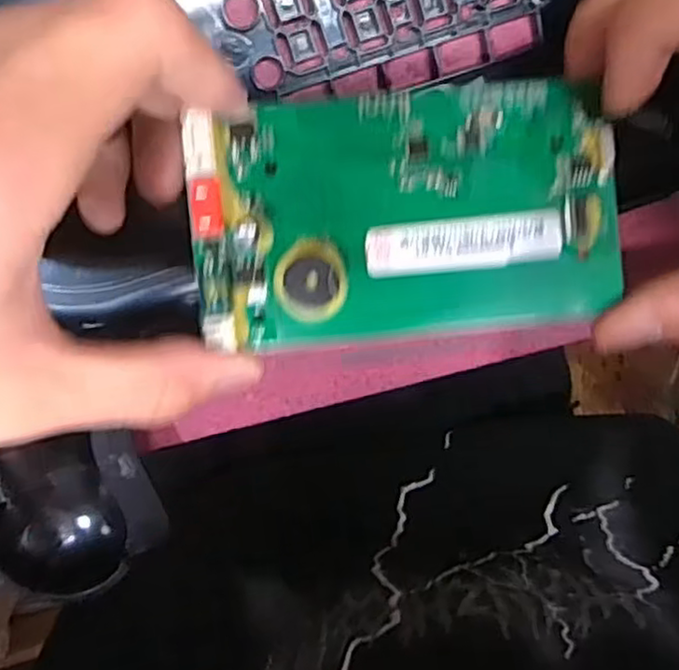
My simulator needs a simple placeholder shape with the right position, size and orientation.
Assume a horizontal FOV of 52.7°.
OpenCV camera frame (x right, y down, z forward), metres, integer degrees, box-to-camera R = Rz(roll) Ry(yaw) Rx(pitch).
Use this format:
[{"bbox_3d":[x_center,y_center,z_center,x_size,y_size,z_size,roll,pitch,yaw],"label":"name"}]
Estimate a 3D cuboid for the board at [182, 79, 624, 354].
[{"bbox_3d":[0.017,-0.030,0.169,0.103,0.012,0.060,-6,93,0],"label":"board"}]

